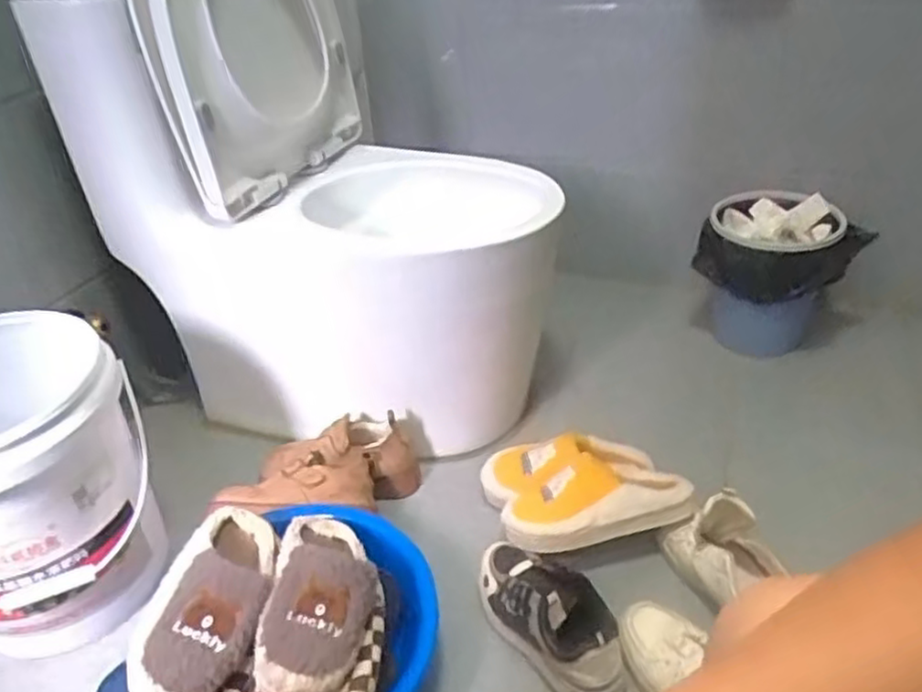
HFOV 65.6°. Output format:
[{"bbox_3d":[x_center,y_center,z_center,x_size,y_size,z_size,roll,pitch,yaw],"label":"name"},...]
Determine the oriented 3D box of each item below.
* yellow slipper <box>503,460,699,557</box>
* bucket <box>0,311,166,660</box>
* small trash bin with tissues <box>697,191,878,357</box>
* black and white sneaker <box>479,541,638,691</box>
[{"bbox_3d":[0.177,0.203,0.949,0.243,0.061,0.108,-10,34,-7],"label":"yellow slipper"},{"bbox_3d":[-0.548,0.182,0.915,0.287,0.350,0.265,-3,34,2],"label":"bucket"},{"bbox_3d":[0.549,-0.103,1.273,0.268,0.273,0.198,1,34,10],"label":"small trash bin with tissues"},{"bbox_3d":[0.106,0.325,0.861,0.092,0.088,0.241,-26,39,-28],"label":"black and white sneaker"}]

